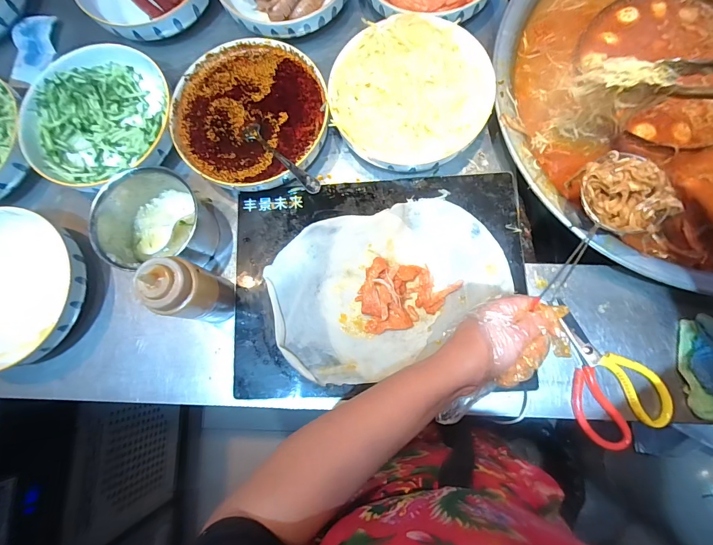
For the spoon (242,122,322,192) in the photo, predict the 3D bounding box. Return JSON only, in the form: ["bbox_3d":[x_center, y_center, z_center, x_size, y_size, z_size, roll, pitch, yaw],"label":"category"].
[{"bbox_3d":[-0.104,-0.157,0.523,0.027,0.013,0.159,-44,68,-5],"label":"spoon"}]

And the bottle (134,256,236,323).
[{"bbox_3d":[-0.200,0.024,0.457,0.058,0.146,0.068,1,81,3],"label":"bottle"}]

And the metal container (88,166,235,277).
[{"bbox_3d":[-0.264,-0.067,0.529,0.138,0.110,0.129,0,81,2],"label":"metal container"}]

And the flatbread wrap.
[{"bbox_3d":[0.042,0.018,0.513,0.313,0.027,0.217,-14,81,0],"label":"flatbread wrap"}]

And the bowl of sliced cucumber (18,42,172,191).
[{"bbox_3d":[-0.393,-0.231,0.586,0.208,0.055,0.213,0,81,2],"label":"bowl of sliced cucumber"}]

